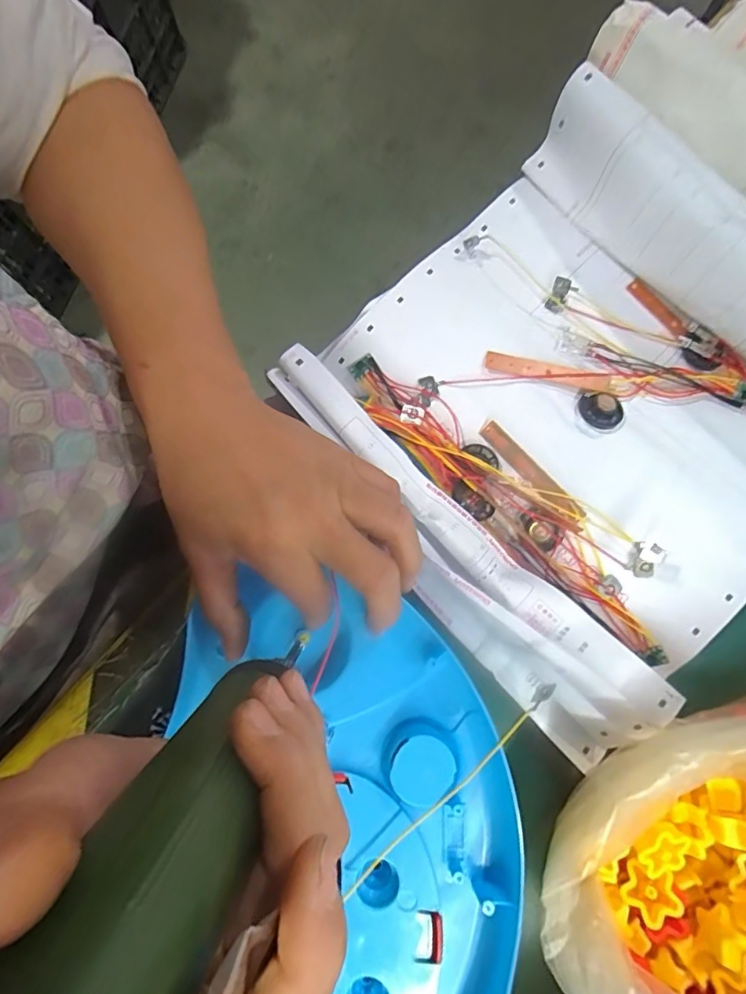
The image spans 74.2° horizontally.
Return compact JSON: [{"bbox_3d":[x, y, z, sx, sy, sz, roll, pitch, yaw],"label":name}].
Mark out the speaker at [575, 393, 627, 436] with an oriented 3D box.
[{"bbox_3d":[0.141,-0.052,0.306,0.030,0.007,0.024,12,79,2],"label":"speaker"}]

